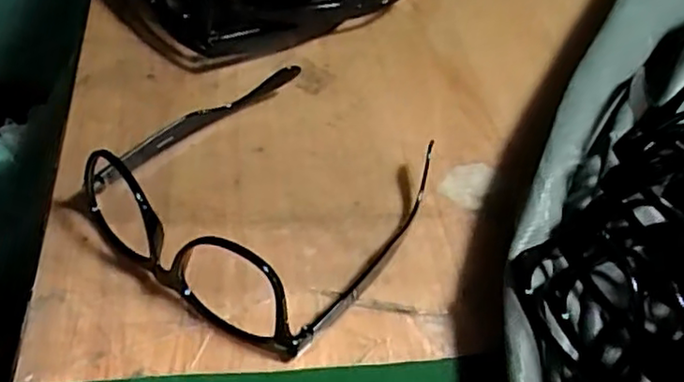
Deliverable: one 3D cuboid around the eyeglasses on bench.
[{"bbox_3d":[-0.038,-0.012,0.354,0.148,0.049,0.154,30,51,21],"label":"eyeglasses on bench"}]

